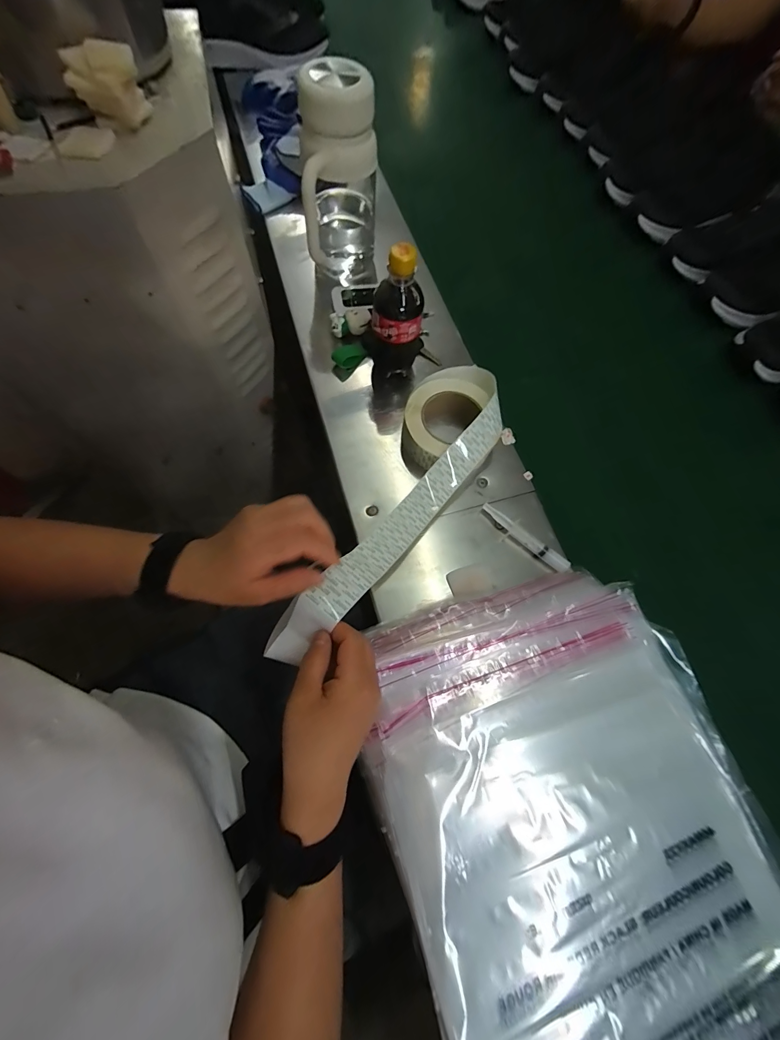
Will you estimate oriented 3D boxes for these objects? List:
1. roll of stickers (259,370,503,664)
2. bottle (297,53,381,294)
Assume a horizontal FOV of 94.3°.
[{"bbox_3d":[0.014,-0.033,0.395,0.112,0.069,0.402,30,60,11],"label":"roll of stickers"},{"bbox_3d":[-0.068,-0.454,0.500,0.094,0.212,0.117,2,70,-3],"label":"bottle"}]

